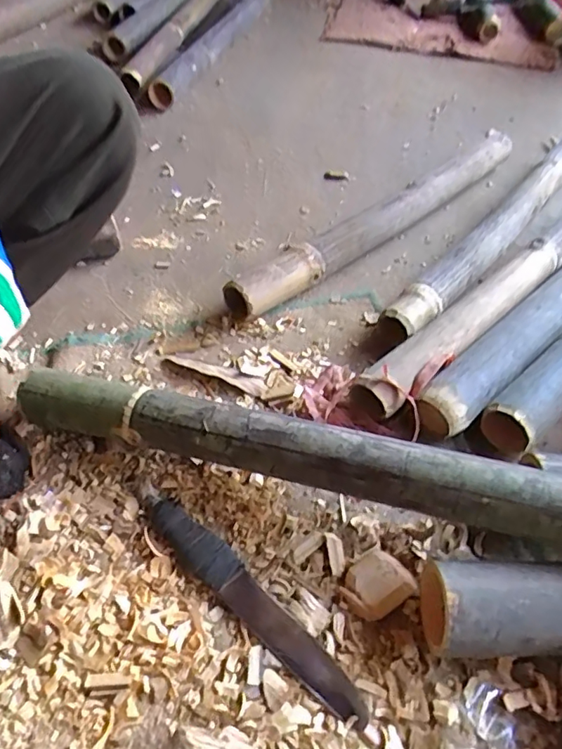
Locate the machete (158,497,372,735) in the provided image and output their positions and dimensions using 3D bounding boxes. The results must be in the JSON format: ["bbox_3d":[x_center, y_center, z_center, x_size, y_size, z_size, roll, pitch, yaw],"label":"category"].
[{"bbox_3d":[-0.025,0.200,0.471,0.252,0.023,0.034,35,57,24],"label":"machete"}]

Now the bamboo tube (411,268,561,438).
[{"bbox_3d":[0.398,-0.113,0.738,0.655,0.059,0.069,-36,60,-28],"label":"bamboo tube"}]

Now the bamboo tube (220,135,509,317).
[{"bbox_3d":[0.182,-0.262,0.854,0.665,0.060,0.074,-36,60,-28],"label":"bamboo tube"}]

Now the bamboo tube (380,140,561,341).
[{"bbox_3d":[0.346,-0.233,0.839,0.068,0.063,0.632,33,56,23],"label":"bamboo tube"}]

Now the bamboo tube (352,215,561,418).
[{"bbox_3d":[0.334,-0.136,0.753,0.671,0.060,0.062,-36,60,-28],"label":"bamboo tube"}]

